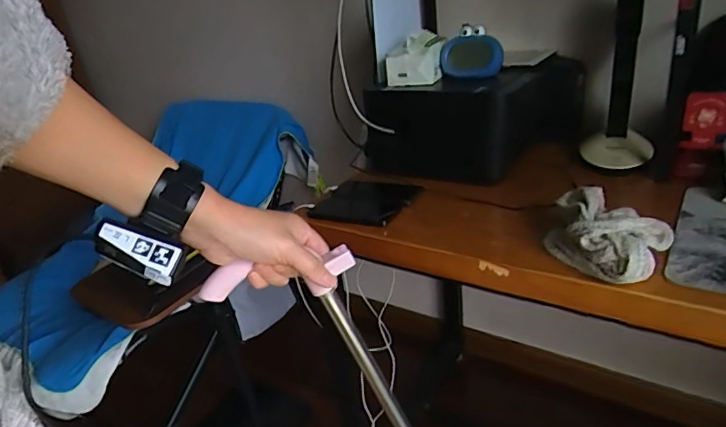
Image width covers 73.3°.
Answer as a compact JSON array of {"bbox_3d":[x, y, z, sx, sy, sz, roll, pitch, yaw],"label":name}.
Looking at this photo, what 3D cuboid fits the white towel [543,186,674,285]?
[{"bbox_3d":[0.306,0.028,0.635,0.121,0.070,0.141,-28,33,-36],"label":"white towel"}]

